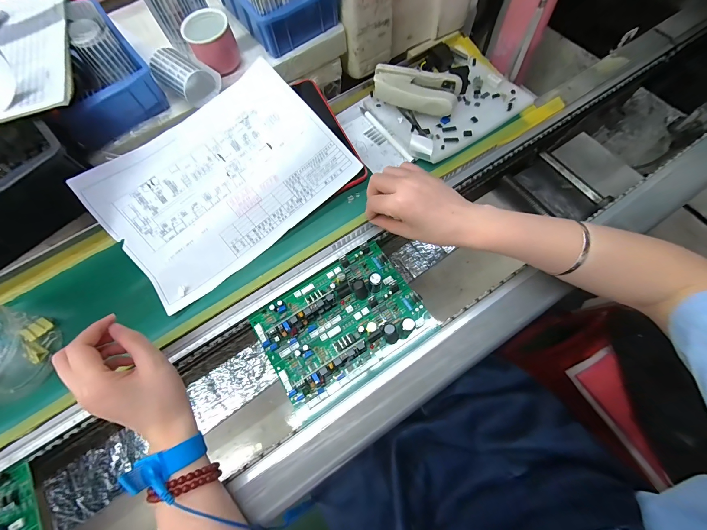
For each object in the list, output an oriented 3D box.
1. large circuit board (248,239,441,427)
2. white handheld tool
[{"bbox_3d":[-0.012,0.062,0.335,0.178,0.036,0.134,-31,69,-13],"label":"large circuit board"},{"bbox_3d":[0.085,-0.240,0.414,0.115,0.031,0.050,17,67,8],"label":"white handheld tool"}]

